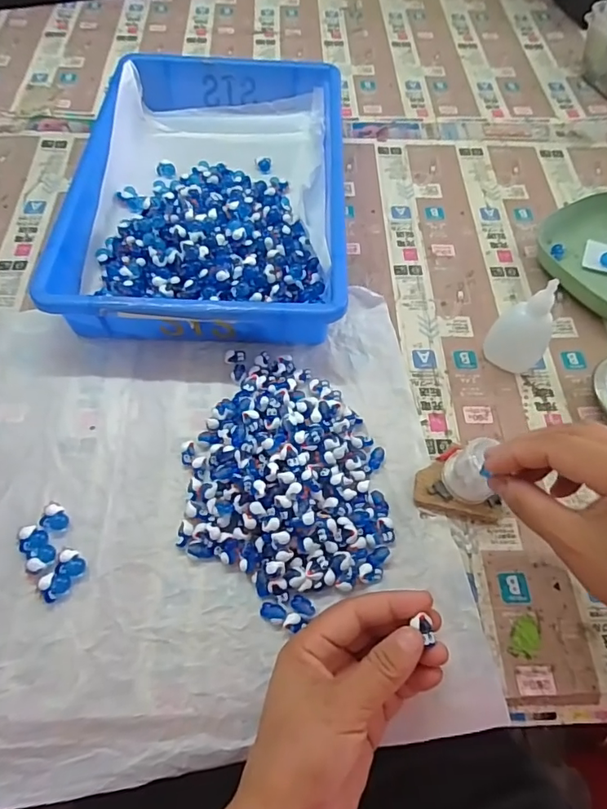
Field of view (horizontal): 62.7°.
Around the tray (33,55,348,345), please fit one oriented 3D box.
[{"bbox_3d":[-0.086,-0.217,0.495,0.241,0.061,0.366,2,61,-2],"label":"tray"}]

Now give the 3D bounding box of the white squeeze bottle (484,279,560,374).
[{"bbox_3d":[0.185,-0.065,0.406,0.047,0.085,0.045,37,66,16],"label":"white squeeze bottle"}]

